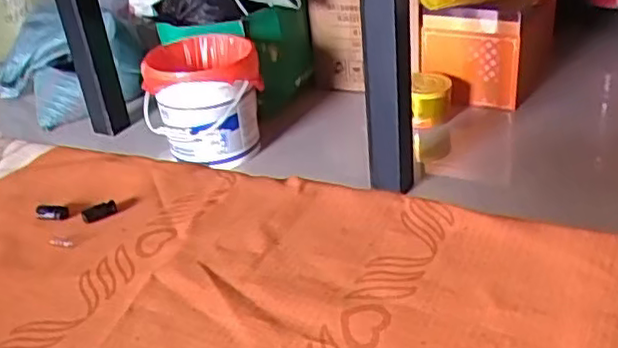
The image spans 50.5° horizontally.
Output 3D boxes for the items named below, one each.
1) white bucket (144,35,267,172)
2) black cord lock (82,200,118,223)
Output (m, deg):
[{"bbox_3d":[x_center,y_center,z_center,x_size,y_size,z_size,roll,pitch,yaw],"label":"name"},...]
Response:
[{"bbox_3d":[-0.256,-0.173,1.602,0.271,0.288,0.271,-5,30,3],"label":"white bucket"},{"bbox_3d":[-0.165,0.029,0.515,0.026,0.009,0.010,-19,32,-21],"label":"black cord lock"}]

